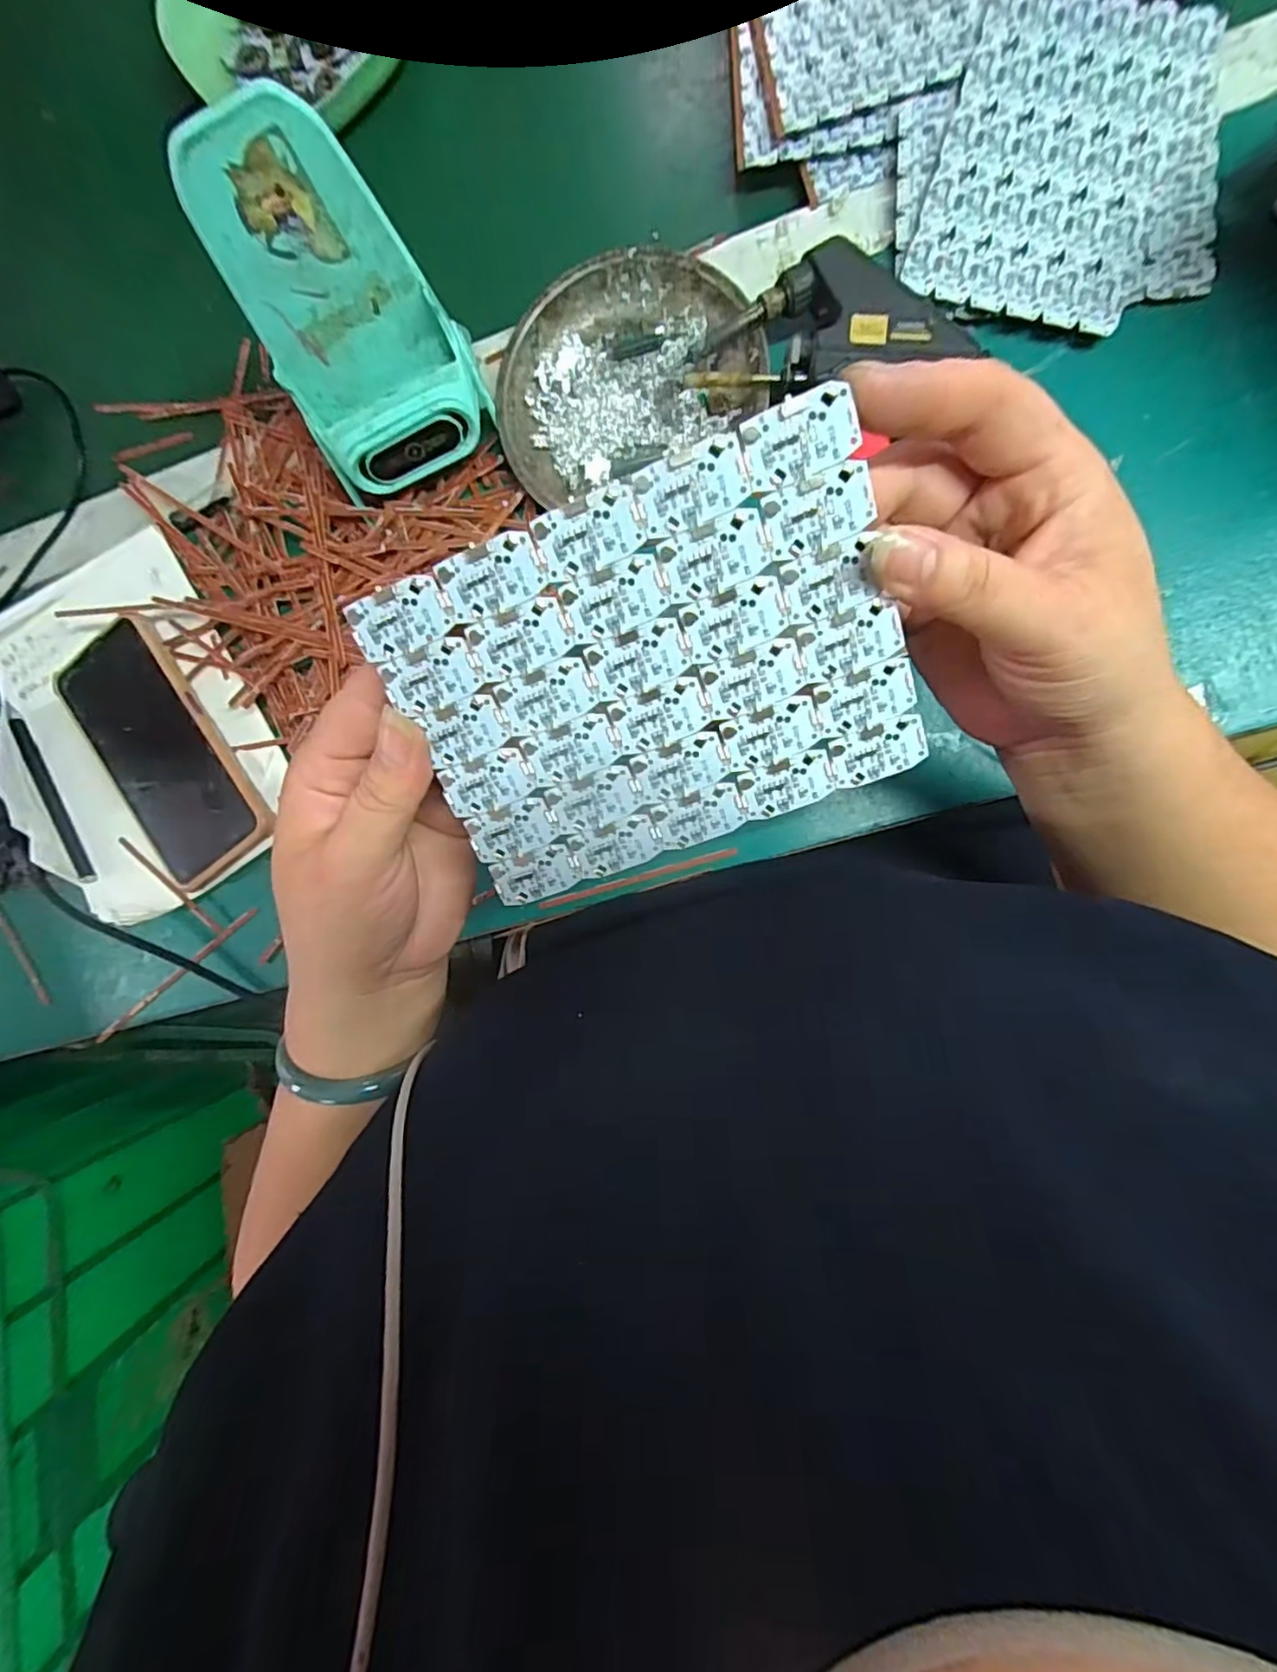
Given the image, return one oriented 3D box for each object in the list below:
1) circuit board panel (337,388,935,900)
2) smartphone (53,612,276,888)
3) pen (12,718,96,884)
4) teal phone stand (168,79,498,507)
[{"bbox_3d":[0.003,-0.045,0.187,0.143,0.004,0.104,-20,113,9],"label":"circuit board panel"},{"bbox_3d":[-0.288,-0.049,0.375,0.075,0.014,0.157,-35,85,7],"label":"smartphone"},{"bbox_3d":[-0.372,-0.023,0.395,0.010,0.008,0.116,-27,86,8],"label":"pen"},{"bbox_3d":[-0.139,-0.240,0.299,0.094,0.114,0.085,-23,87,8],"label":"teal phone stand"}]

